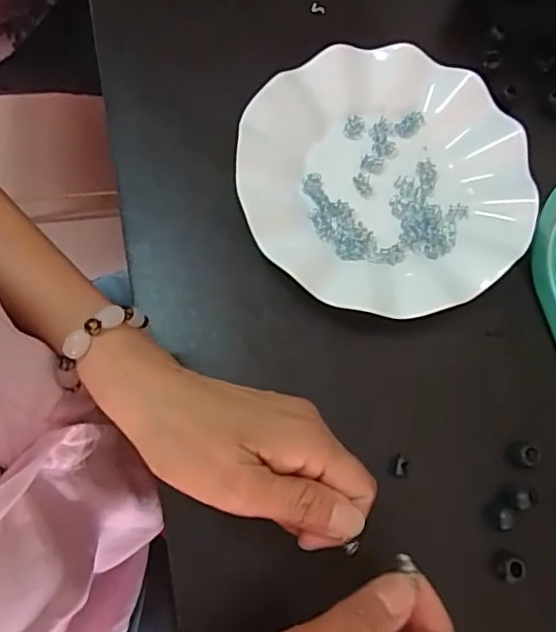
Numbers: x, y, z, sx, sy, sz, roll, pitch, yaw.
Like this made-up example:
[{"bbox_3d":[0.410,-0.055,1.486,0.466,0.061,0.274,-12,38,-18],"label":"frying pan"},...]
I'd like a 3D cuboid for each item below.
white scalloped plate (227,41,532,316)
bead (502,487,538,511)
[{"bbox_3d":[0.068,-0.088,0.373,0.179,0.021,0.179,1,75,-2],"label":"white scalloped plate"},{"bbox_3d":[0.137,0.104,0.331,0.015,0.019,0.013,10,75,1],"label":"bead"}]

